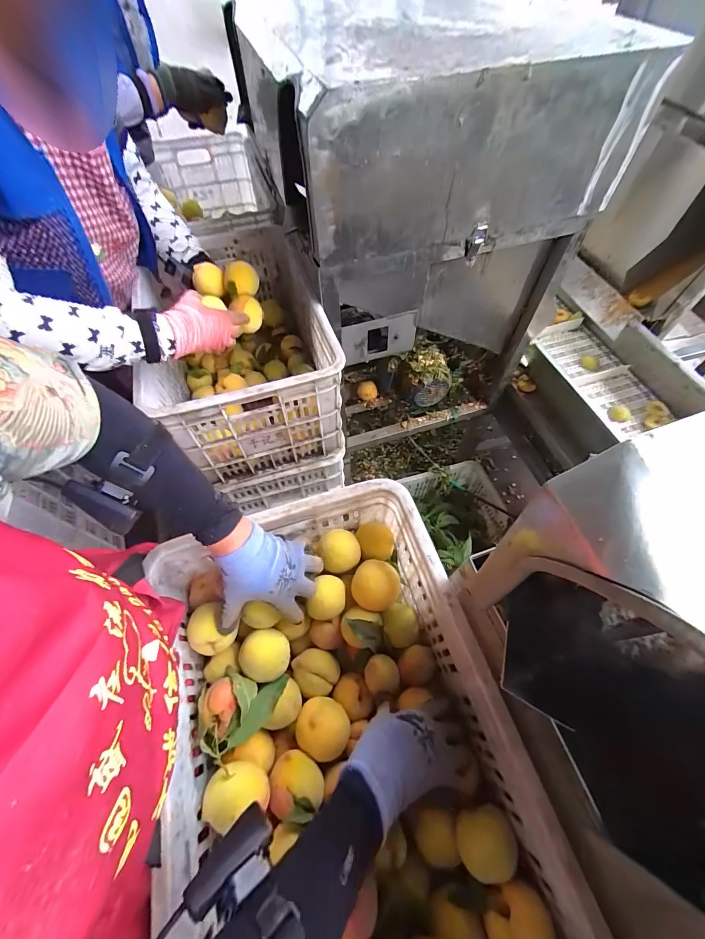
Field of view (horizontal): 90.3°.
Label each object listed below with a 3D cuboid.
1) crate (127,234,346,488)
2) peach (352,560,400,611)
[{"bbox_3d":[-0.250,-0.276,0.823,0.339,0.291,0.530,-19,61,-8],"label":"crate"},{"bbox_3d":[0.034,0.170,0.512,0.064,0.062,0.066,-1,60,2],"label":"peach"}]

